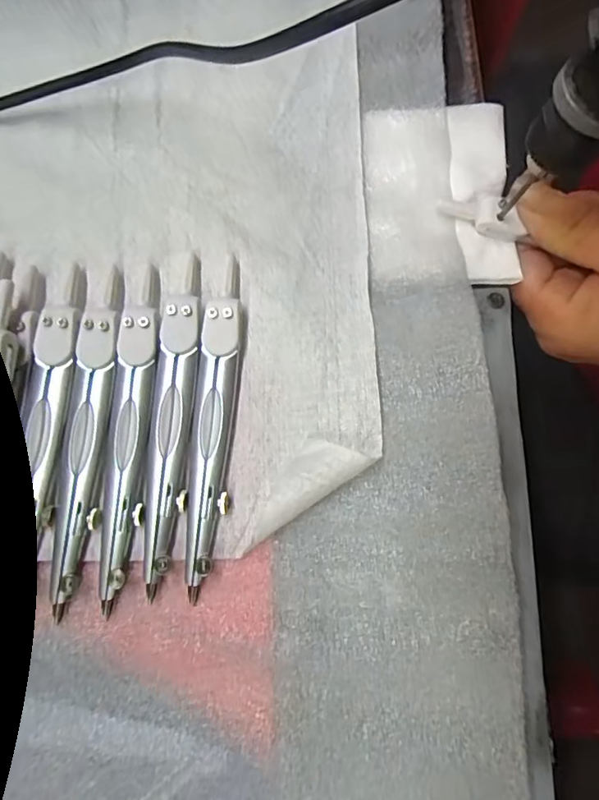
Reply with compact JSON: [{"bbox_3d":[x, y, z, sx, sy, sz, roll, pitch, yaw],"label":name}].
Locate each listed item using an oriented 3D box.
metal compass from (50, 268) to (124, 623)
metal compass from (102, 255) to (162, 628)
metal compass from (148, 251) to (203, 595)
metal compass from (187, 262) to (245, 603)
[{"bbox_3d":[-0.080,0.010,0.186,0.015,0.006,0.124,3,78,-5],"label":"metal compass"},{"bbox_3d":[-0.064,0.011,0.186,0.016,0.007,0.122,2,78,-5],"label":"metal compass"},{"bbox_3d":[-0.048,0.006,0.188,0.015,0.008,0.124,4,78,-5],"label":"metal compass"},{"bbox_3d":[-0.033,0.007,0.189,0.015,0.007,0.123,5,78,-5],"label":"metal compass"}]

